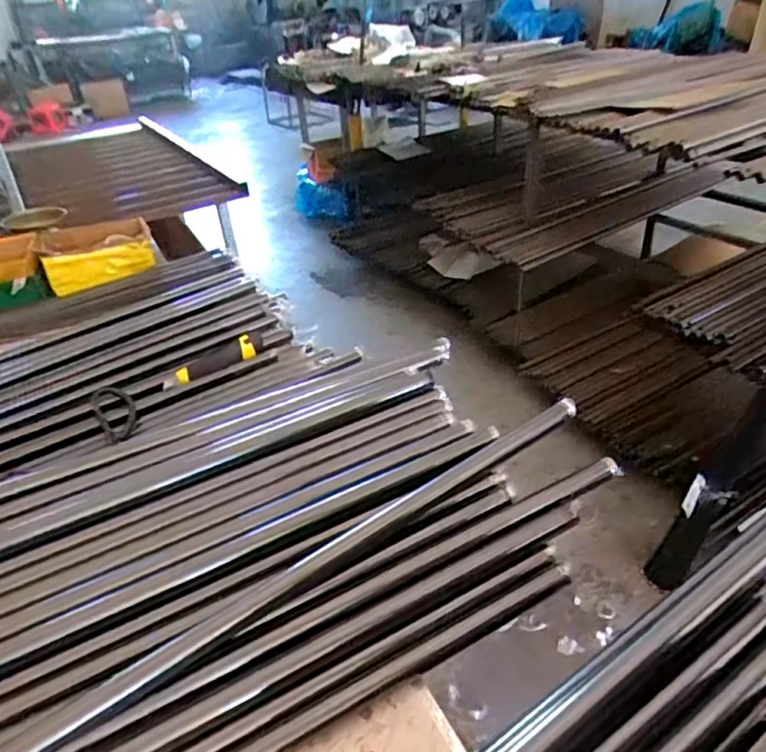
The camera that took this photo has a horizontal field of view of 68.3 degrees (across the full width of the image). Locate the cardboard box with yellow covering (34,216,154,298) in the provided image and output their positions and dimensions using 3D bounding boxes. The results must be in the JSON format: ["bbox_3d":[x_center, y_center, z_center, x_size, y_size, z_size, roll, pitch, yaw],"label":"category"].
[{"bbox_3d":[-0.593,-0.265,1.189,0.206,0.084,0.174,-14,37,-14],"label":"cardboard box with yellow covering"}]

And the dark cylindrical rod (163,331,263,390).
[{"bbox_3d":[-0.250,-0.024,0.850,0.163,0.021,0.031,-29,42,-30],"label":"dark cylindrical rod"}]

